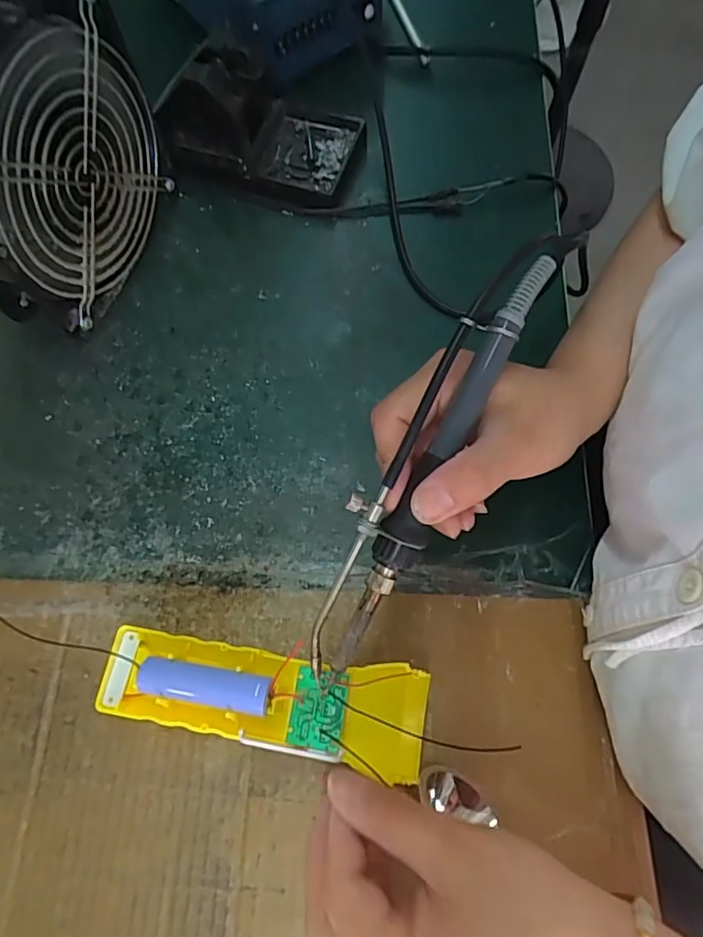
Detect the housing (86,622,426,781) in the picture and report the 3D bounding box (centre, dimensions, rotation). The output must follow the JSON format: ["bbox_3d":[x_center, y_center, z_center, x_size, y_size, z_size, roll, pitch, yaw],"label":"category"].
[{"bbox_3d":[-0.043,0.109,0.271,0.157,0.020,0.045,9,69,6],"label":"housing"}]

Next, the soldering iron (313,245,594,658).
[{"bbox_3d":[0.035,-0.009,0.242,0.030,0.022,0.203,28,92,9],"label":"soldering iron"}]

